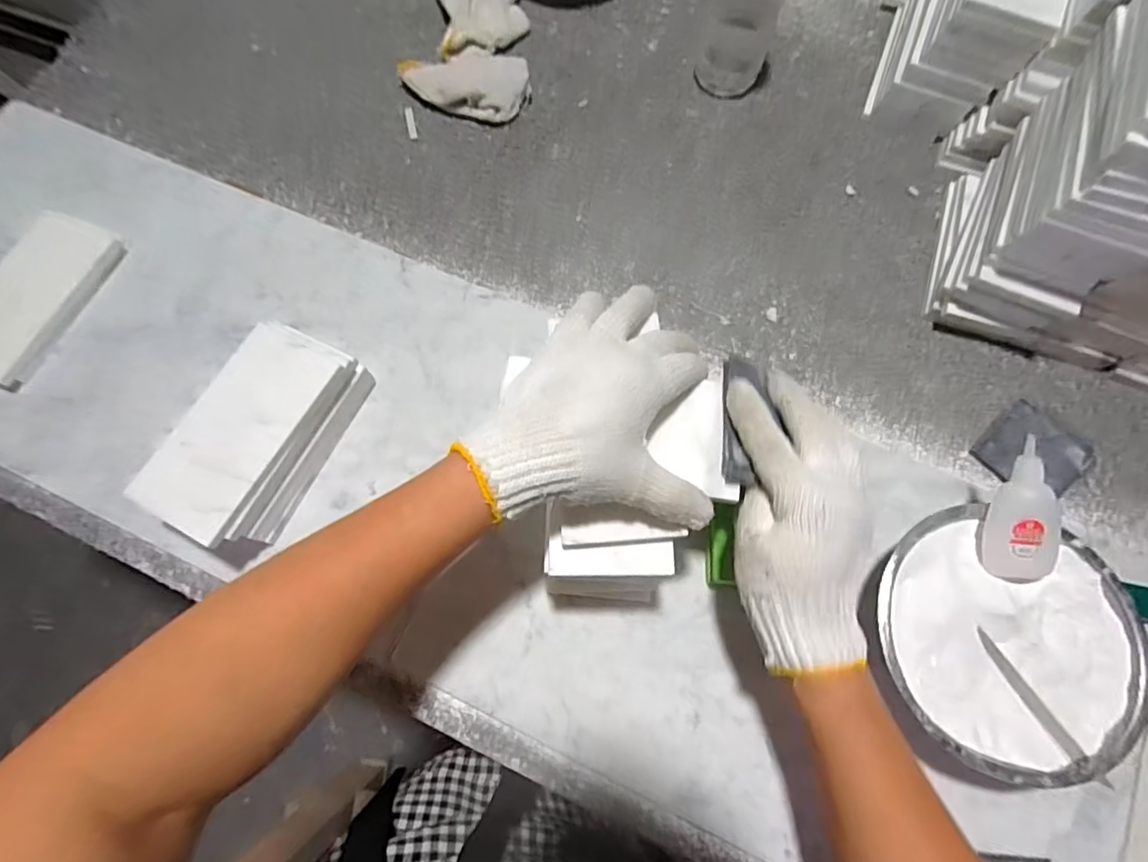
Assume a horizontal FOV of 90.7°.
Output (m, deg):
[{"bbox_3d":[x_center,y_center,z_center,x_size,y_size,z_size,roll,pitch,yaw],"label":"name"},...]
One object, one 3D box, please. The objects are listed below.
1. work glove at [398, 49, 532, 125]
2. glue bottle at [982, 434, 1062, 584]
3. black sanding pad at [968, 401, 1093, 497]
[{"bbox_3d":[-0.110,-0.357,0.572,0.127,0.031,0.073,27,73,9],"label":"work glove"},{"bbox_3d":[0.299,0.053,0.375,0.040,0.018,0.092,1,96,0],"label":"glue bottle"},{"bbox_3d":[0.367,0.018,0.454,0.069,0.009,0.076,43,76,14],"label":"black sanding pad"}]

